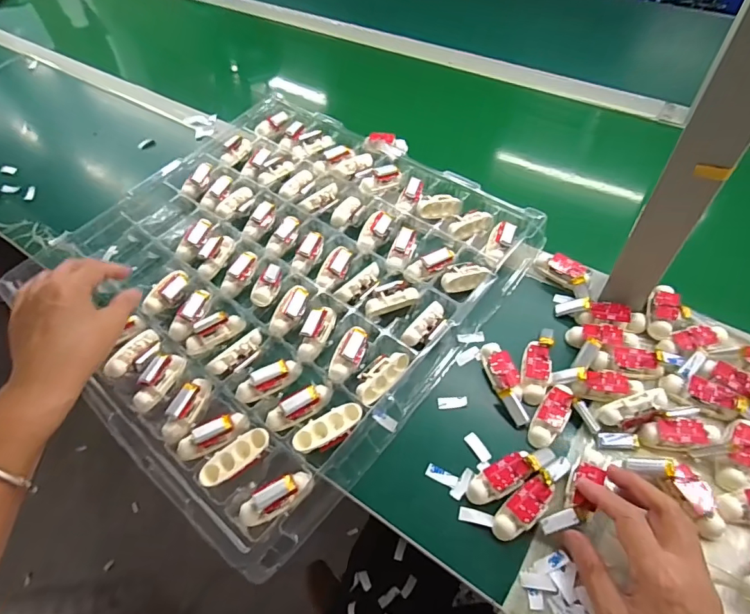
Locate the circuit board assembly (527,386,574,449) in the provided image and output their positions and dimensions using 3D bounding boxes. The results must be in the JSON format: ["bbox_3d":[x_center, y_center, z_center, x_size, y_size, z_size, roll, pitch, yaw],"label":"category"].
[{"bbox_3d":[0.160,0.098,0.412,0.025,0.015,0.063,29,77,22],"label":"circuit board assembly"}]

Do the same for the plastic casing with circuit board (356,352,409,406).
[{"bbox_3d":[0.004,0.067,0.438,0.027,0.022,0.063,37,66,26],"label":"plastic casing with circuit board"}]

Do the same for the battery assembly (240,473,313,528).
[{"bbox_3d":[-0.084,0.162,0.386,0.064,0.023,0.021,-25,57,-12],"label":"battery assembly"}]

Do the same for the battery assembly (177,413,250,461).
[{"bbox_3d":[-0.149,0.117,0.418,0.066,0.014,0.020,-27,58,-13],"label":"battery assembly"}]

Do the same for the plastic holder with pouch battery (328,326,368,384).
[{"bbox_3d":[-0.028,0.046,0.452,0.027,0.021,0.064,17,59,16],"label":"plastic holder with pouch battery"}]

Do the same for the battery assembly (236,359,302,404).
[{"bbox_3d":[-0.104,0.071,0.444,0.064,0.022,0.019,-27,58,-13],"label":"battery assembly"}]

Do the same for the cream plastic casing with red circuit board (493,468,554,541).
[{"bbox_3d":[0.122,0.163,0.371,0.064,0.019,0.025,-43,62,-8],"label":"cream plastic casing with red circuit board"}]

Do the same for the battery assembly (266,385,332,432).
[{"bbox_3d":[-0.072,0.094,0.429,0.064,0.018,0.020,-26,57,-13],"label":"battery assembly"}]

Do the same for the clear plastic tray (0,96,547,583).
[{"bbox_3d":[-0.122,-0.054,0.535,0.475,0.035,0.464,34,65,25],"label":"clear plastic tray"}]

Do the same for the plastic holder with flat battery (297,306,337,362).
[{"bbox_3d":[-0.062,0.027,0.469,0.026,0.014,0.064,8,57,11],"label":"plastic holder with flat battery"}]

